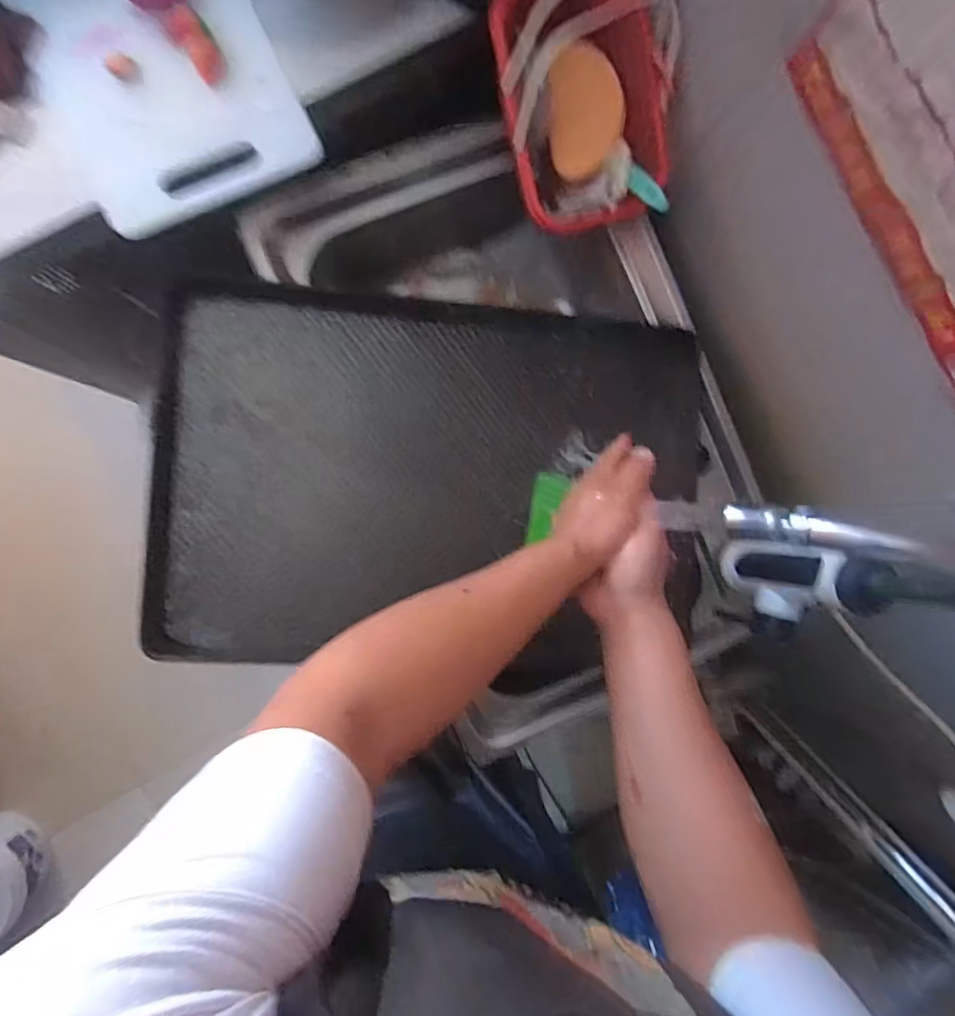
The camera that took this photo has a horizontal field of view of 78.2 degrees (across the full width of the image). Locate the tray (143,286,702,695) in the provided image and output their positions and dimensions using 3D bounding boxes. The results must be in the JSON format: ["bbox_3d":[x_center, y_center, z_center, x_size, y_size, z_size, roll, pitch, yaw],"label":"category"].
[{"bbox_3d":[-0.040,-0.028,0.670,0.598,0.052,0.419,6,90,-6],"label":"tray"}]

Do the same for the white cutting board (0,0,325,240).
[{"bbox_3d":[-0.295,-0.409,0.551,0.207,0.015,0.246,-26,99,-2],"label":"white cutting board"}]

